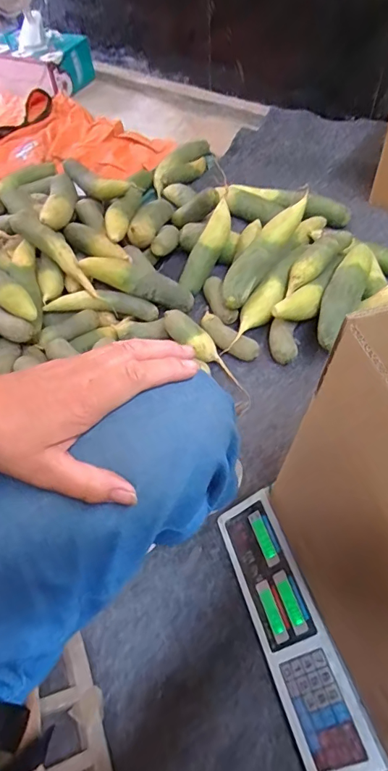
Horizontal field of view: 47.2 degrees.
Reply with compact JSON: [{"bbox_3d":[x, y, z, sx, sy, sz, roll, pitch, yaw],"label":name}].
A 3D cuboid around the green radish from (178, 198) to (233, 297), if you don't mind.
[{"bbox_3d":[0.032,-0.310,1.003,0.046,0.058,0.206,30,100,22],"label":"green radish"}]

